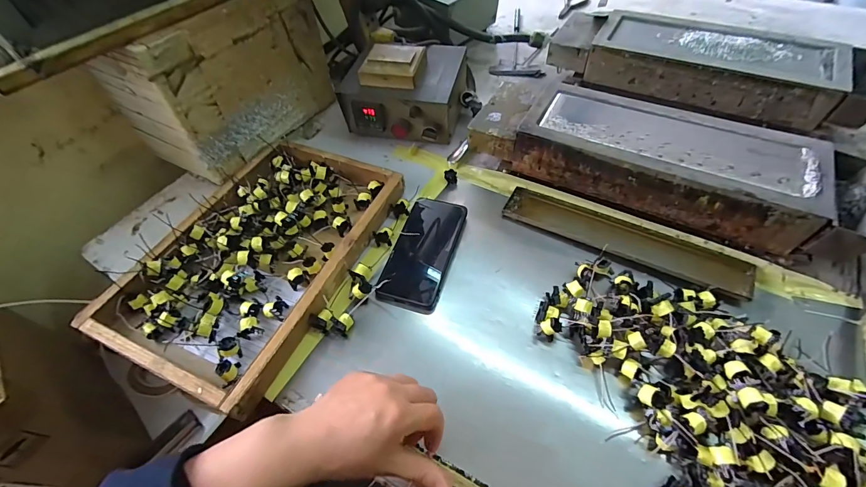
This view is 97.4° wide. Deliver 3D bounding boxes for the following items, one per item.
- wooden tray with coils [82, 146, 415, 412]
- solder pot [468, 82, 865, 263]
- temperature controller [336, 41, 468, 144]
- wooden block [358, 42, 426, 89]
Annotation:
[{"bbox_3d":[-0.215,0.005,0.490,0.248,0.046,0.356,19,56,18],"label":"wooden tray with coils"},{"bbox_3d":[0.277,-0.110,0.508,0.447,0.096,0.138,24,62,19],"label":"solder pot"},{"bbox_3d":[-0.037,-0.250,0.639,0.172,0.098,0.166,13,55,14],"label":"temperature controller"},{"bbox_3d":[-0.061,-0.275,0.585,0.089,0.026,0.088,4,57,7],"label":"wooden block"}]

